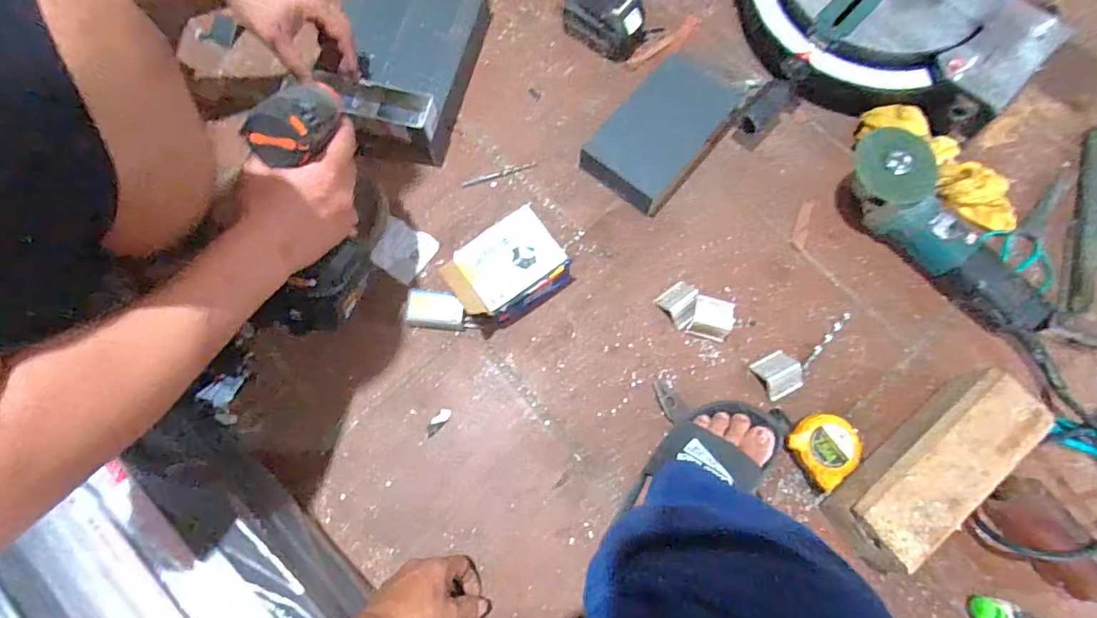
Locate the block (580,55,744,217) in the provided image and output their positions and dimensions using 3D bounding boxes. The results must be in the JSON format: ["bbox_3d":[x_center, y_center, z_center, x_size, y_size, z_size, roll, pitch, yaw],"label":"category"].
[{"bbox_3d":[0.161,-0.251,0.714,0.130,0.052,0.220,39,78,10],"label":"block"}]

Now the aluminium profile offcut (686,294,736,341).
[{"bbox_3d":[0.205,0.012,0.647,0.048,0.033,0.046,16,75,4],"label":"aluminium profile offcut"}]

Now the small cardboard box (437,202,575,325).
[{"bbox_3d":[-0.054,-0.046,0.651,0.141,0.061,0.106,-36,77,-9],"label":"small cardboard box"}]

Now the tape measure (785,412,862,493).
[{"bbox_3d":[0.320,0.163,0.596,0.074,0.044,0.076,-41,78,-10],"label":"tape measure"}]

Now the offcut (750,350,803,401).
[{"bbox_3d":[0.283,0.081,0.630,0.044,0.029,0.051,-23,76,-6],"label":"offcut"}]

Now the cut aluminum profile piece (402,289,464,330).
[{"bbox_3d":[-0.144,0.002,0.659,0.071,0.020,0.046,8,75,2],"label":"cut aluminum profile piece"}]

